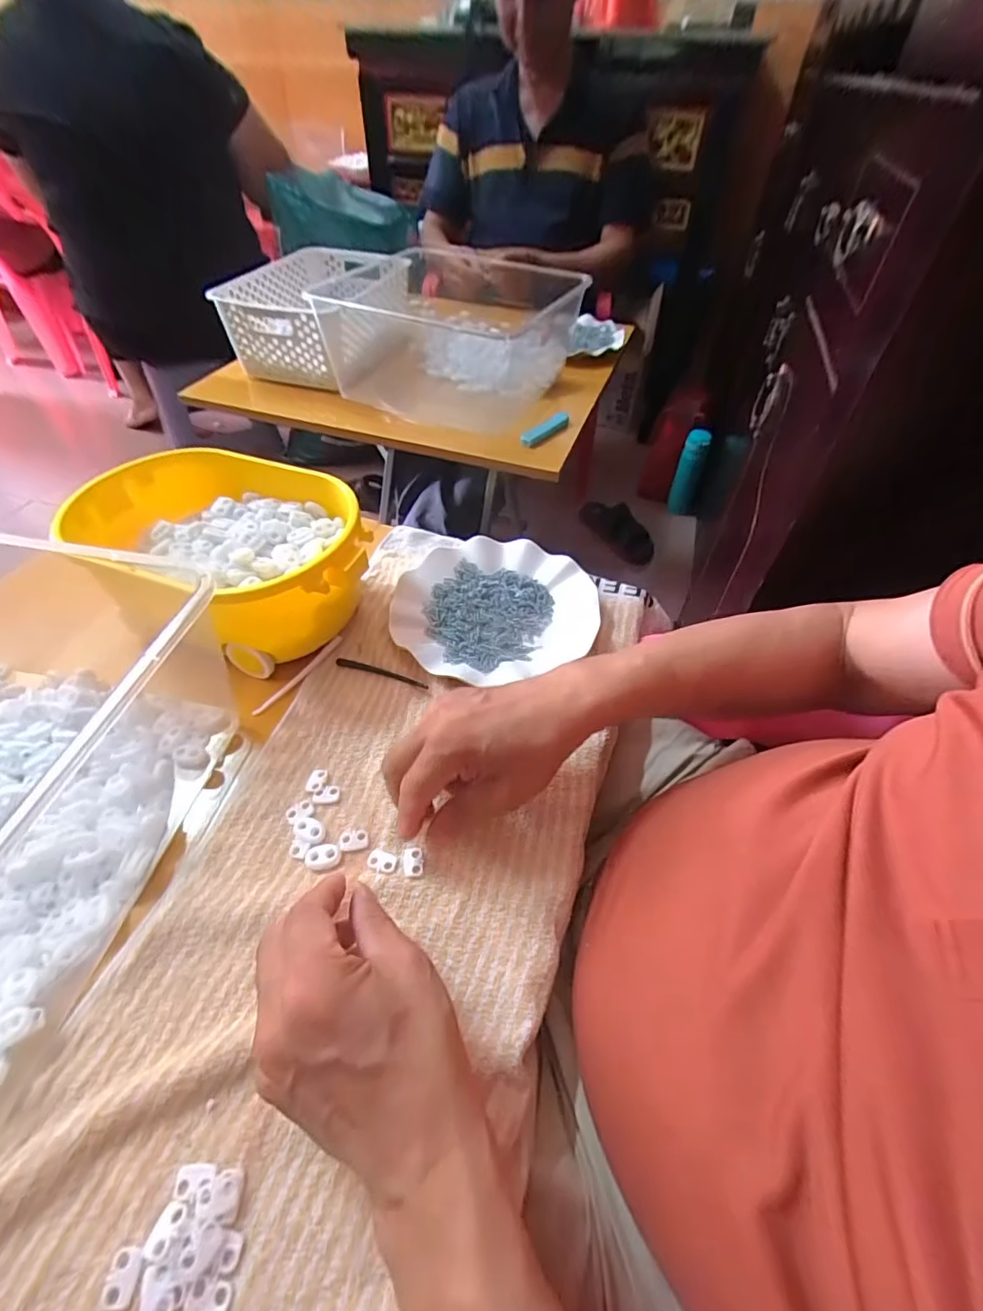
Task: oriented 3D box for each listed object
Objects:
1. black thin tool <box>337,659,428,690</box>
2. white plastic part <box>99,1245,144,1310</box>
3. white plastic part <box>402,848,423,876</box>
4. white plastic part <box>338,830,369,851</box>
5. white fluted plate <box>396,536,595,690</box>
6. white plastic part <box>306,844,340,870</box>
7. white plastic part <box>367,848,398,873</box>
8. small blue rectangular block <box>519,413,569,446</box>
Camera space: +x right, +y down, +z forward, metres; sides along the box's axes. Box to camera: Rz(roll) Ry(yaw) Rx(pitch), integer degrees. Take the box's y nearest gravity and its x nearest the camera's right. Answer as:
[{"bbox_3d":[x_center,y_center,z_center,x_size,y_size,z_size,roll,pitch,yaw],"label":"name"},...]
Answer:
[{"bbox_3d":[-0.092,0.014,0.442,0.085,0.007,0.009,15,50,12],"label":"black thin tool"},{"bbox_3d":[-0.159,0.268,0.227,0.015,0.005,0.019,3,49,1],"label":"white plastic part"},{"bbox_3d":[-0.051,0.134,0.344,0.013,0.004,0.018,-5,49,-6],"label":"white plastic part"},{"bbox_3d":[-0.093,0.123,0.351,0.019,0.004,0.014,-7,49,-8],"label":"white plastic part"},{"bbox_3d":[0.000,-0.049,0.488,0.180,0.022,0.164,1,49,-1],"label":"white fluted plate"},{"bbox_3d":[-0.110,0.132,0.343,0.022,0.005,0.015,-5,49,-6],"label":"white plastic part"},{"bbox_3d":[-0.072,0.134,0.343,0.019,0.004,0.013,17,51,13],"label":"white plastic part"},{"bbox_3d":[0.076,-0.319,0.743,0.023,0.011,0.101,34,56,25],"label":"small blue rectangular block"}]

